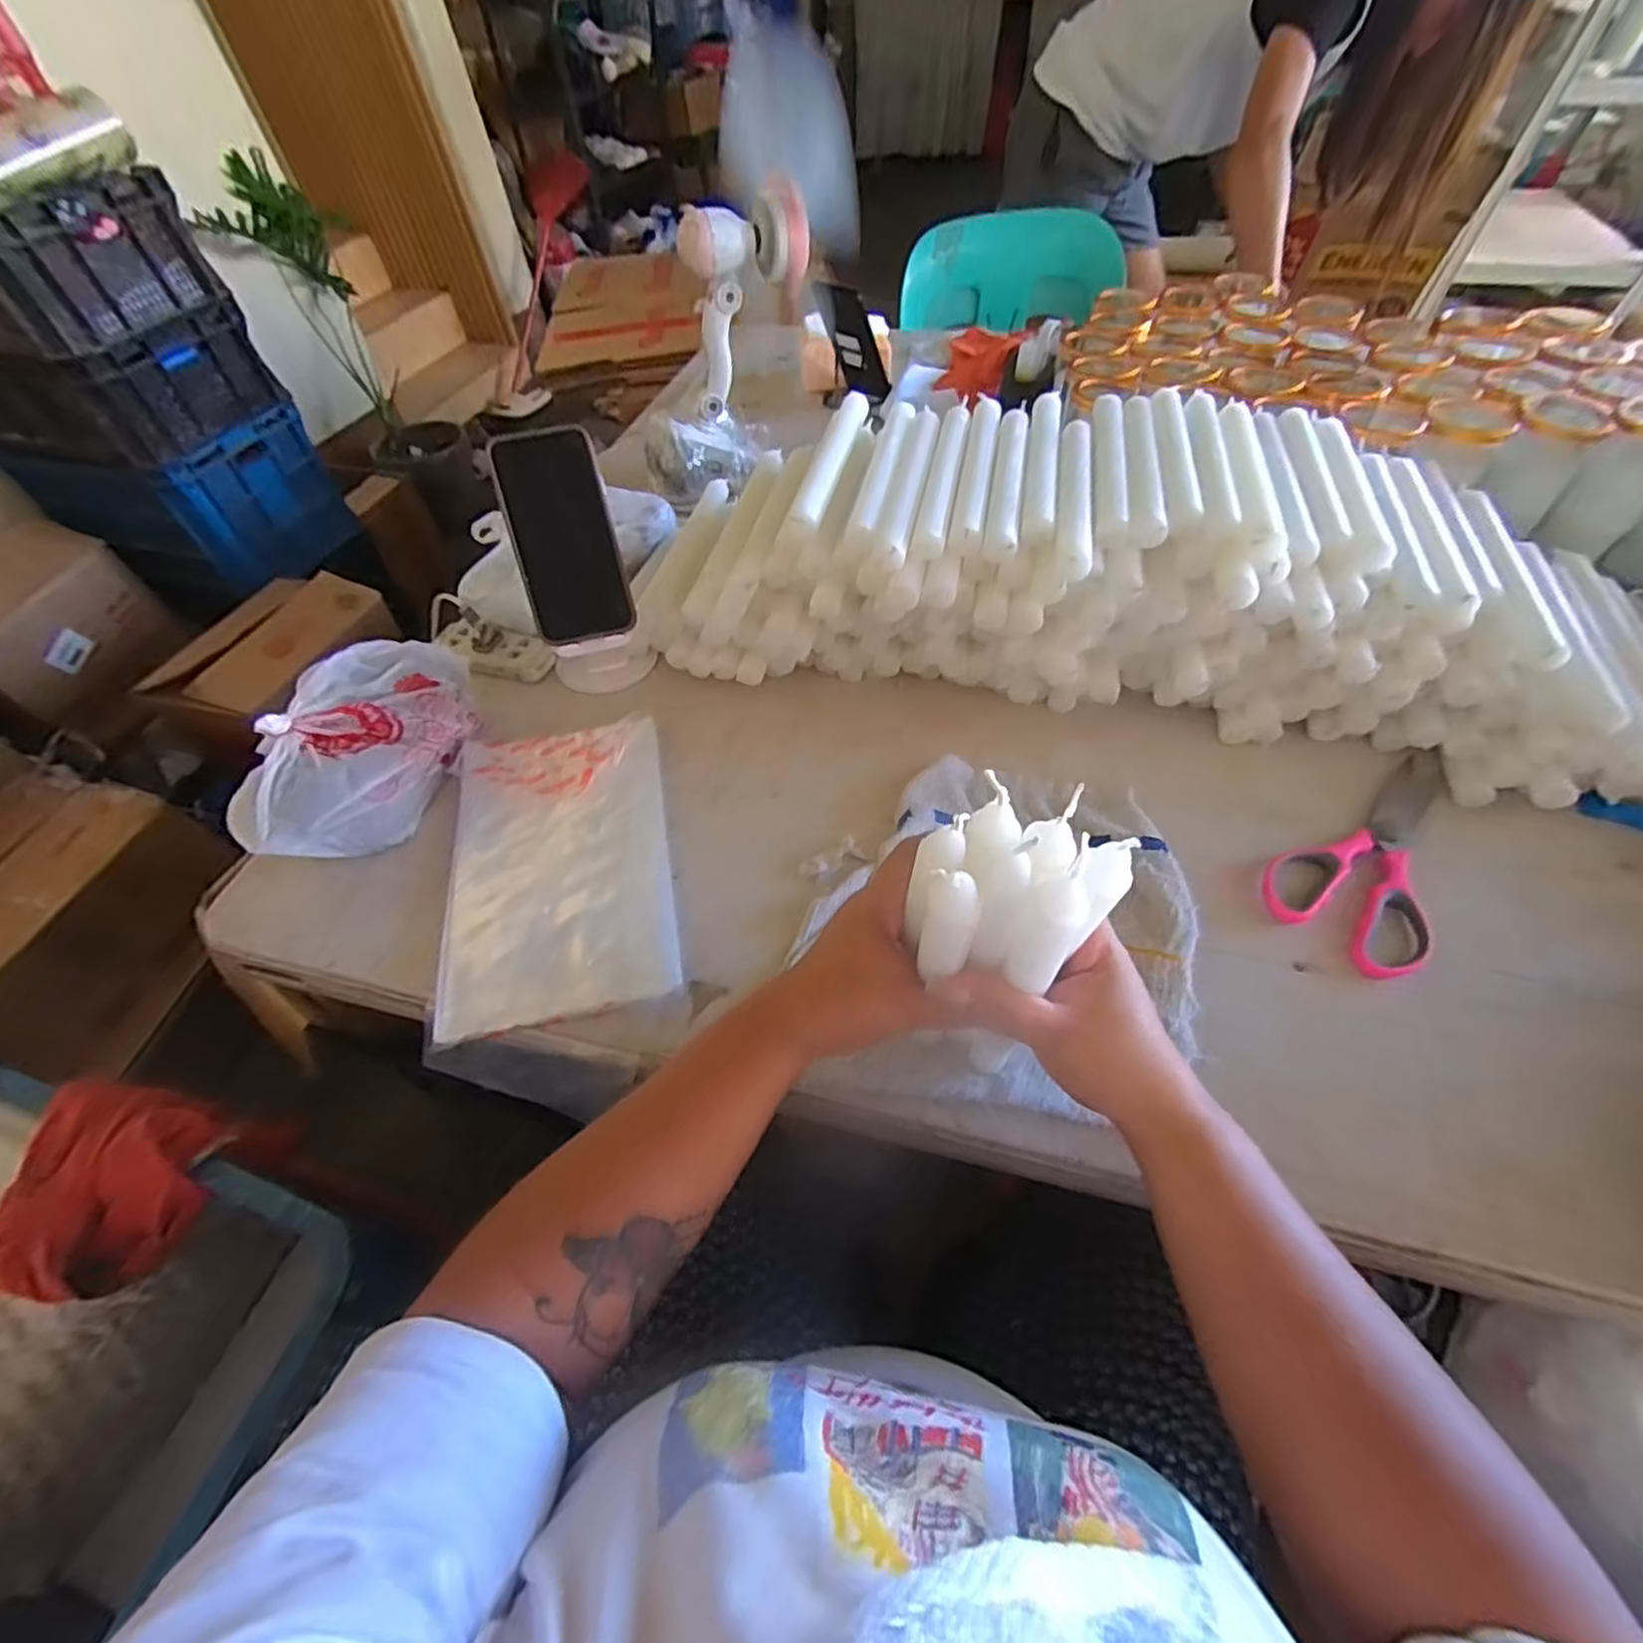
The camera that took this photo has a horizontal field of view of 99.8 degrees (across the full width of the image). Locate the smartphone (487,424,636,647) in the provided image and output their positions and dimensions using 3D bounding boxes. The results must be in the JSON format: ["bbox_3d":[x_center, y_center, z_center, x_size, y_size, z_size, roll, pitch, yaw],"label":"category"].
[{"bbox_3d":[-0.207,-0.227,0.555,0.078,0.158,0.011,-13,13,3],"label":"smartphone"}]

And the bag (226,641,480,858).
[{"bbox_3d":[-0.349,-0.055,0.531,0.106,0.075,0.200,8,54,10],"label":"bag"}]

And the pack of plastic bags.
[{"bbox_3d":[-0.190,0.026,0.507,0.154,0.020,0.247,-12,55,-4],"label":"pack of plastic bags"}]

